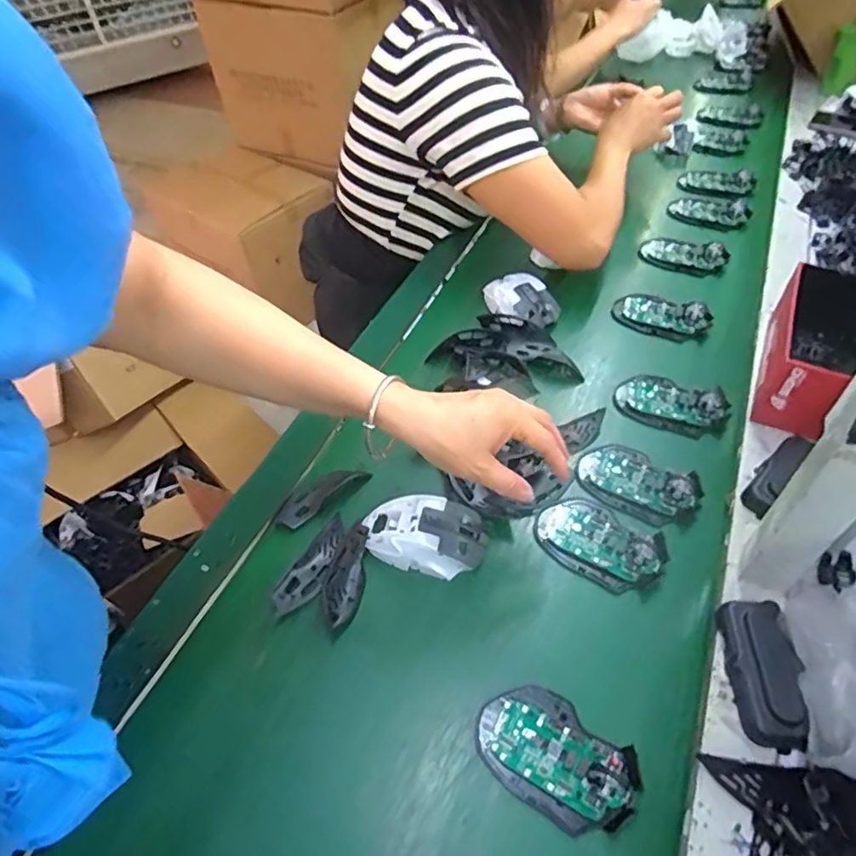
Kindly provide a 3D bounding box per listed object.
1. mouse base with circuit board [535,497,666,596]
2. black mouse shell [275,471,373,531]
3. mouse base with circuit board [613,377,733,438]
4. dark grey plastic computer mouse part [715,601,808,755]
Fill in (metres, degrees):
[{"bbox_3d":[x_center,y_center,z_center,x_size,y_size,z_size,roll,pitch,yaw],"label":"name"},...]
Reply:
[{"bbox_3d":[0.158,0.103,0.535,0.112,0.033,0.073,29,56,28],"label":"mouse base with circuit board"},{"bbox_3d":[-0.105,0.065,0.573,0.097,0.011,0.026,-34,53,-24],"label":"black mouse shell"},{"bbox_3d":[0.267,-0.028,0.639,0.111,0.028,0.062,23,53,25],"label":"mouse base with circuit board"},{"bbox_3d":[0.258,0.187,0.449,0.048,0.028,0.106,6,48,11],"label":"dark grey plastic computer mouse part"}]

